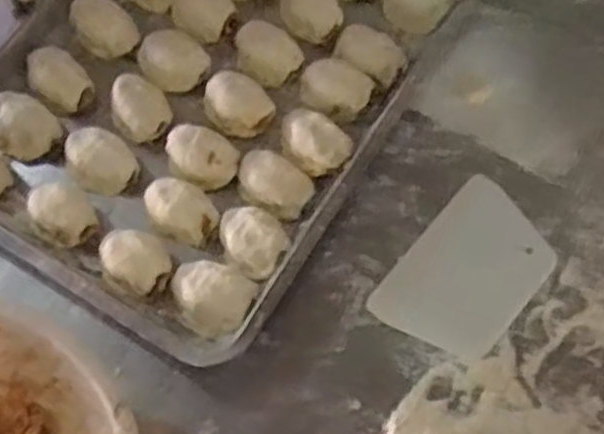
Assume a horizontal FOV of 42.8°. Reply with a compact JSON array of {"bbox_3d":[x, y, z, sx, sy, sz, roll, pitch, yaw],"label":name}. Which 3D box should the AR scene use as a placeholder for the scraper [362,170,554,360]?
[{"bbox_3d":[0.136,0.044,0.622,0.099,0.004,0.147,38,74,16],"label":"scraper"}]

